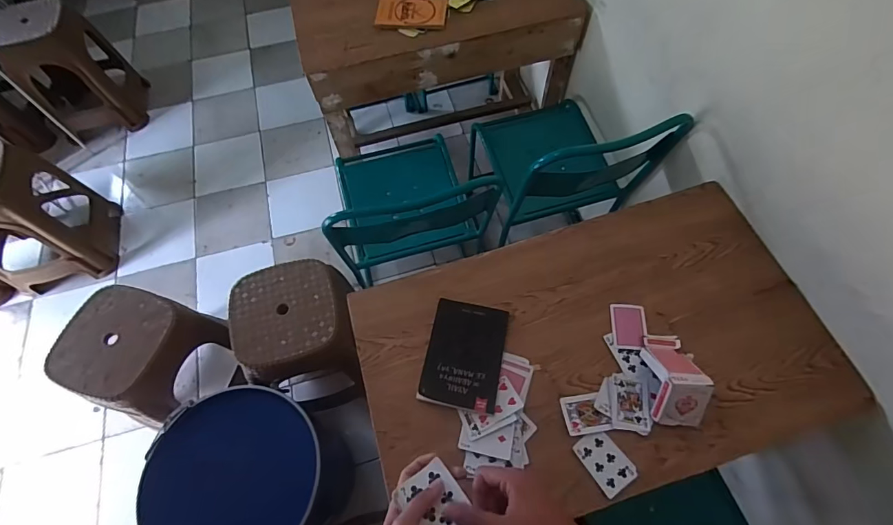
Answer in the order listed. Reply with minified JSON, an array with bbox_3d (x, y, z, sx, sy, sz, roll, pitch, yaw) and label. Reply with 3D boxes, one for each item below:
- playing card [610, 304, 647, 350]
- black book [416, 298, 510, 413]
[{"bbox_3d":[0.334,0.118,0.782,0.059,0.006,0.084,-1,64,11],"label":"playing card"},{"bbox_3d":[0.032,0.162,0.759,0.134,0.019,0.181,9,64,7],"label":"black book"}]

